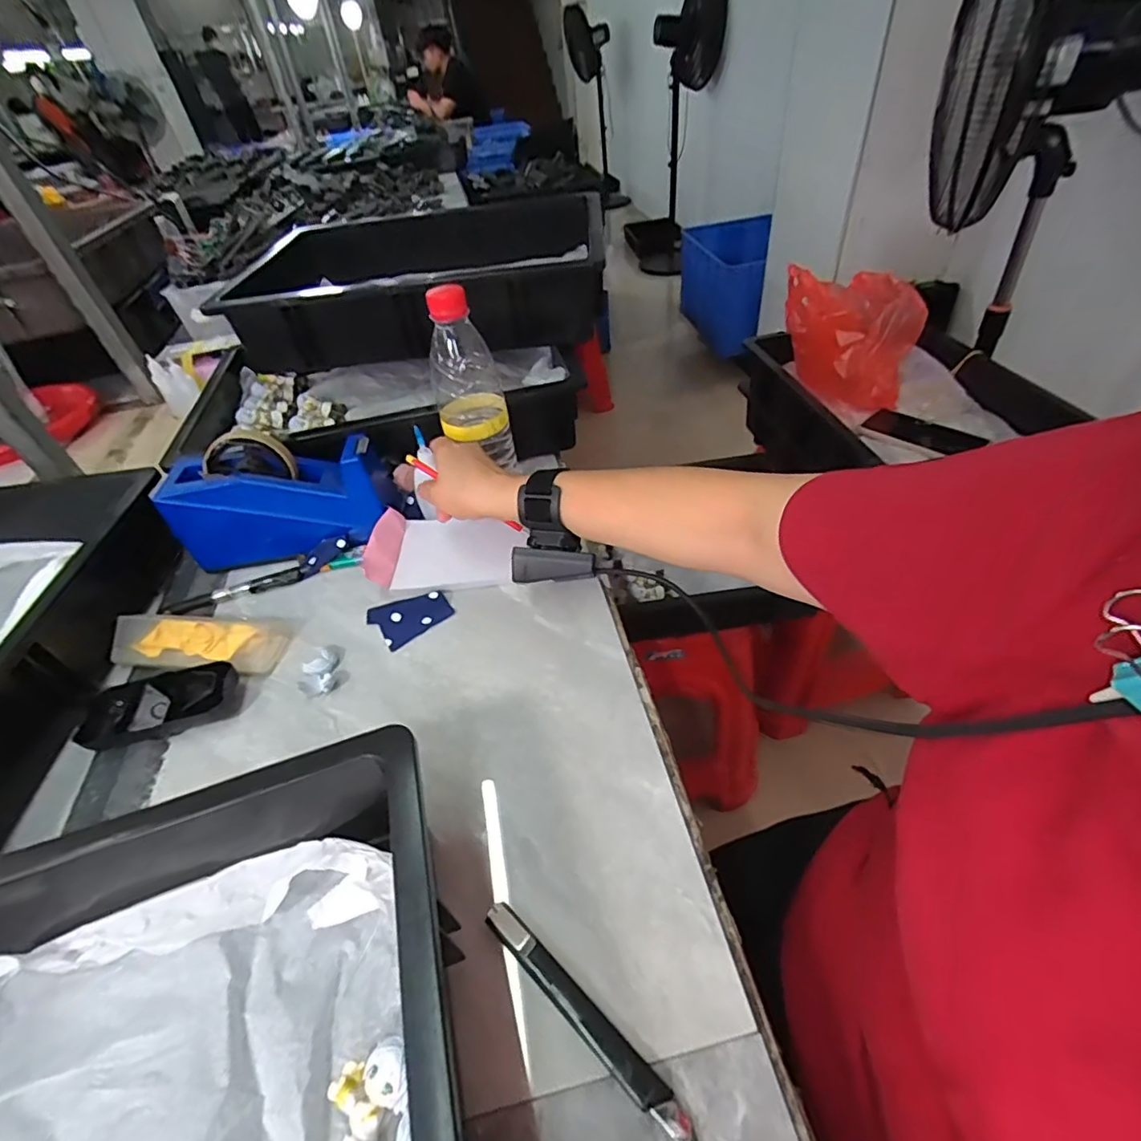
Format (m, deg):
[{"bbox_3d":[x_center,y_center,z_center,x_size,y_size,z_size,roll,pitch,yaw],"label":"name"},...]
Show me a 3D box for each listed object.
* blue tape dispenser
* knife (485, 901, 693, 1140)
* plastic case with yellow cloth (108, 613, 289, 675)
[{"bbox_3d":[-0.281,-0.068,0.551,0.199,0.106,0.065,-8,44,0],"label":"blue tape dispenser"},{"bbox_3d":[0.007,0.231,0.290,0.140,0.006,0.016,31,56,33],"label":"knife"},{"bbox_3d":[-0.330,0.061,0.486,0.151,0.023,0.044,1,45,9],"label":"plastic case with yellow cloth"}]

